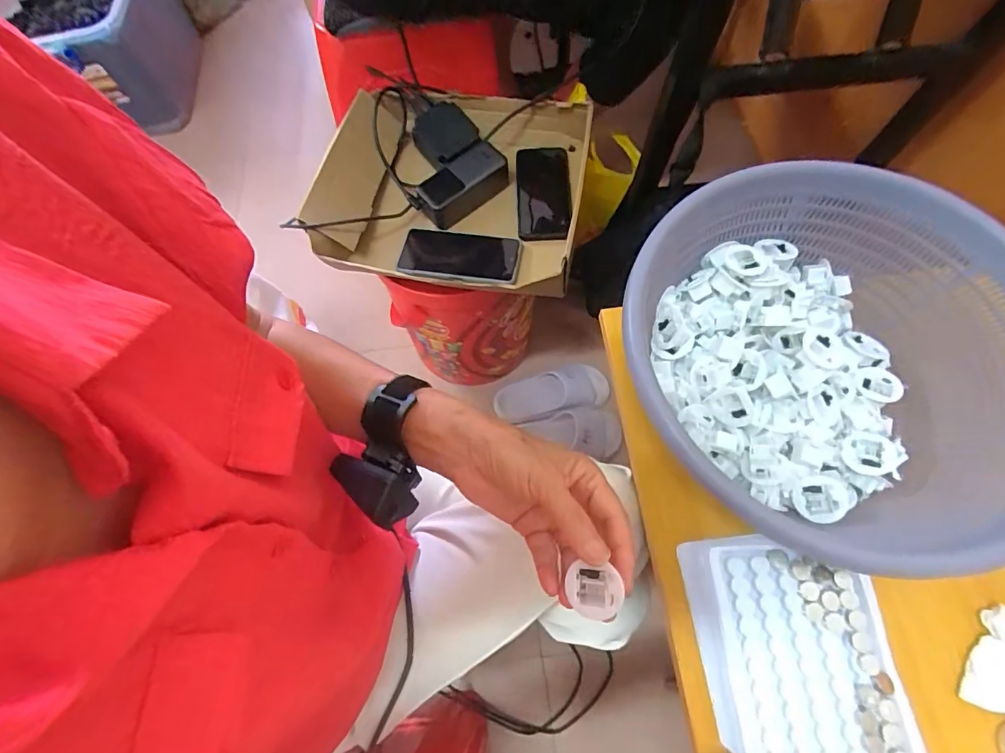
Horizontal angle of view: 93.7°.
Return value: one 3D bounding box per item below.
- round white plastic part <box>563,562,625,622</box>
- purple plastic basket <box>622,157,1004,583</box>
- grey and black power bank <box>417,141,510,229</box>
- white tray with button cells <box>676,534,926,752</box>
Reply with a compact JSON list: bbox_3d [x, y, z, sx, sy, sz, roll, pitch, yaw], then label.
[{"bbox_3d":[0.053,0.121,0.268,0.032,0.012,0.028,7,85,25],"label":"round white plastic part"},{"bbox_3d":[0.228,-0.007,0.356,0.267,0.109,0.282,-1,68,3],"label":"purple plastic basket"},{"bbox_3d":[-0.056,-0.272,0.661,0.130,0.041,0.061,-38,71,-11],"label":"grey and black power bank"},{"bbox_3d":[0.182,0.179,0.312,0.104,0.071,0.133,-4,68,1],"label":"white tray with button cells"}]

